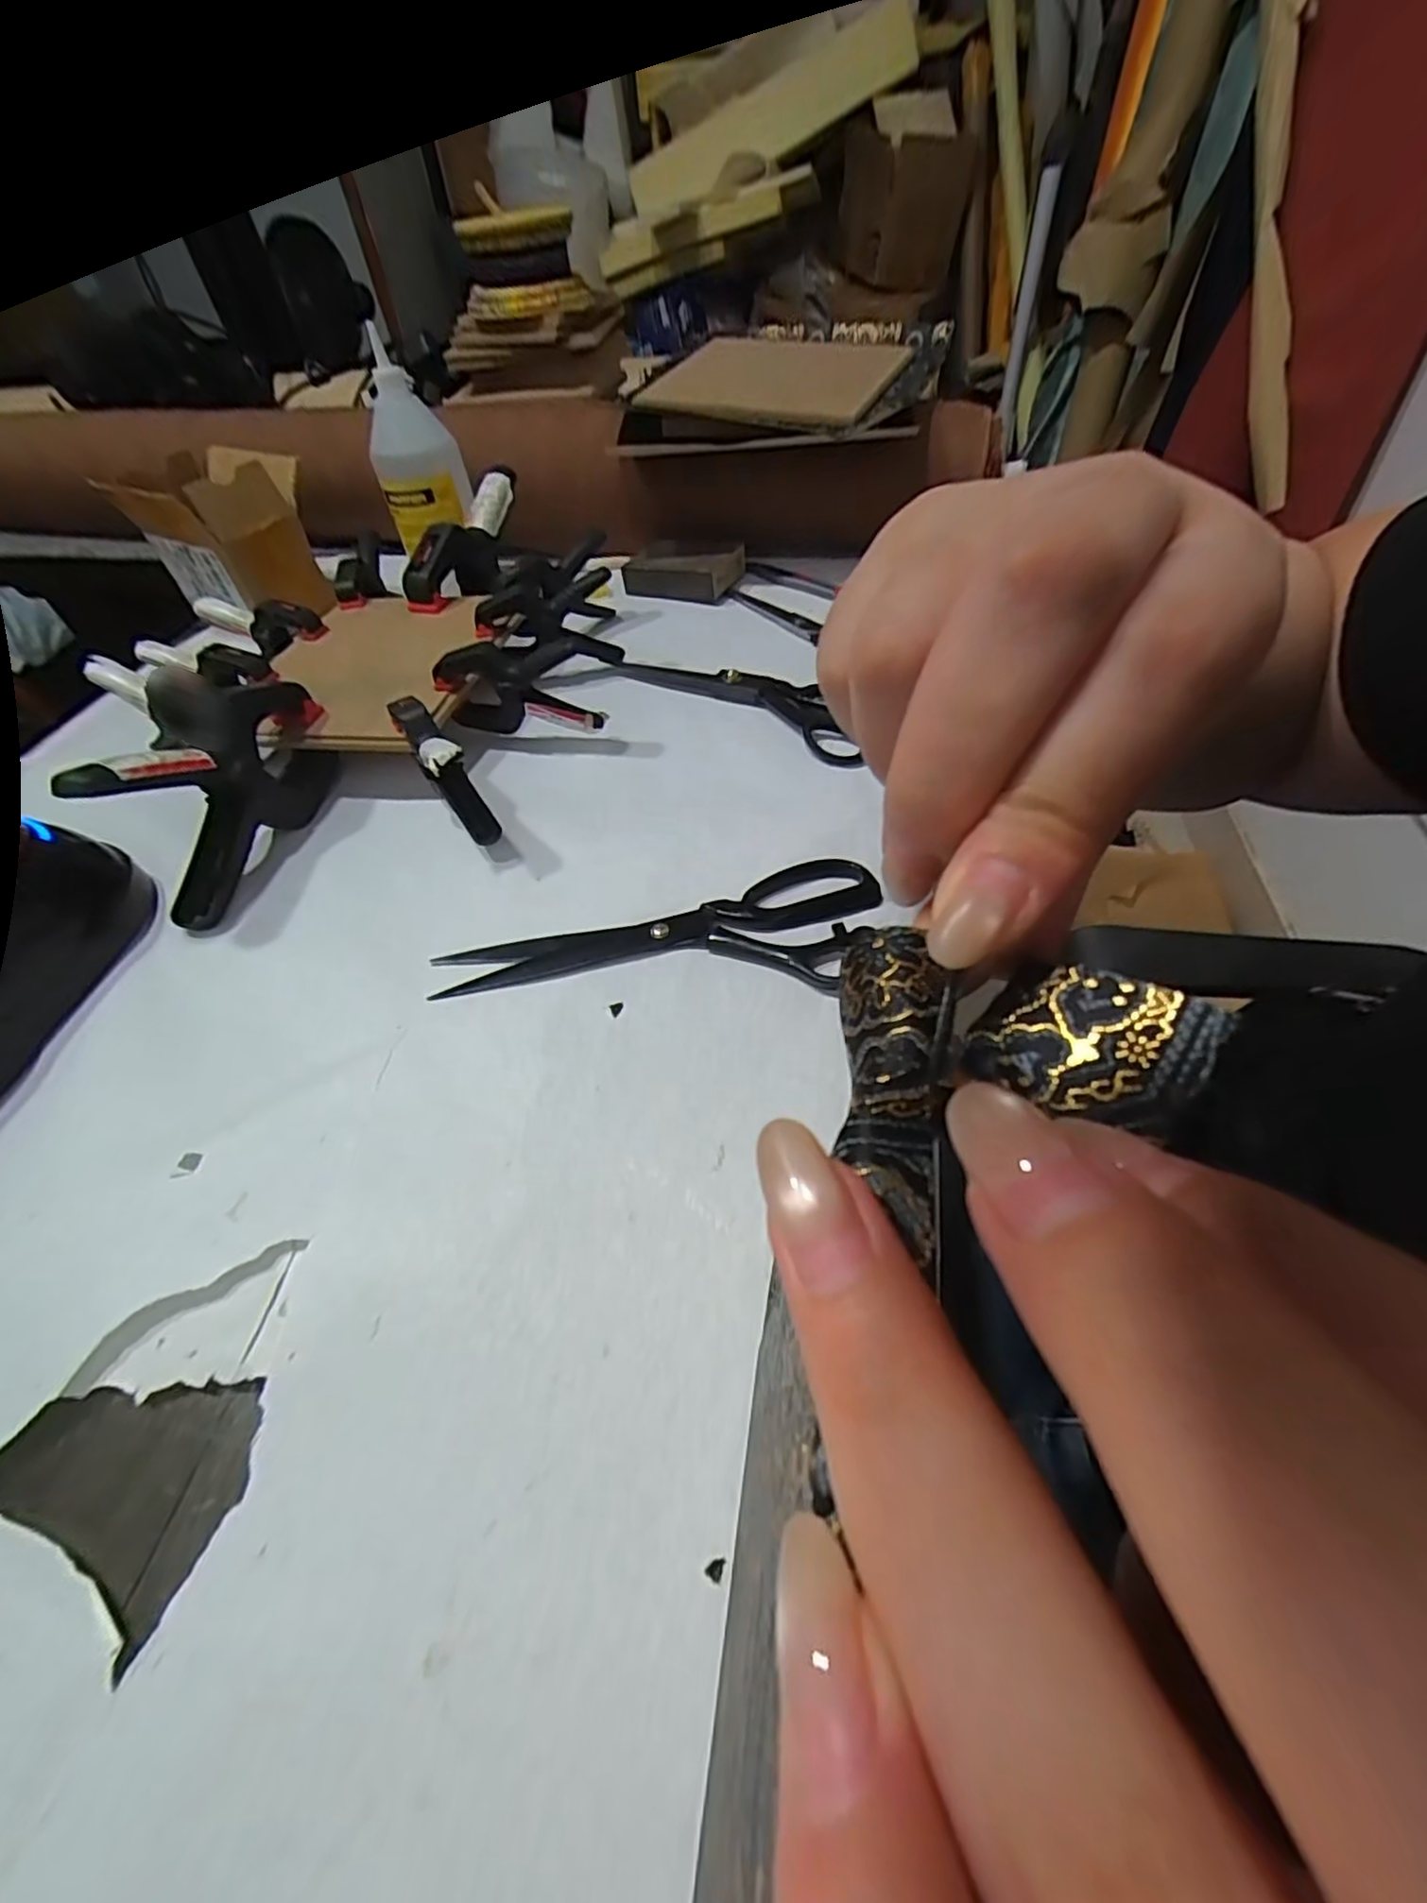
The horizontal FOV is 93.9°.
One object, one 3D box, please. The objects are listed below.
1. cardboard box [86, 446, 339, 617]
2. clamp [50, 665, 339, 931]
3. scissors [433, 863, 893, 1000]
[{"bbox_3d":[-0.444,-0.382,0.620,0.115,0.111,0.107,25,57,23],"label":"cardboard box"},{"bbox_3d":[-0.294,-0.109,0.400,0.031,0.113,0.156,4,51,8],"label":"clamp"},{"bbox_3d":[-0.028,-0.010,0.365,0.237,0.012,0.079,-4,51,1],"label":"scissors"}]

